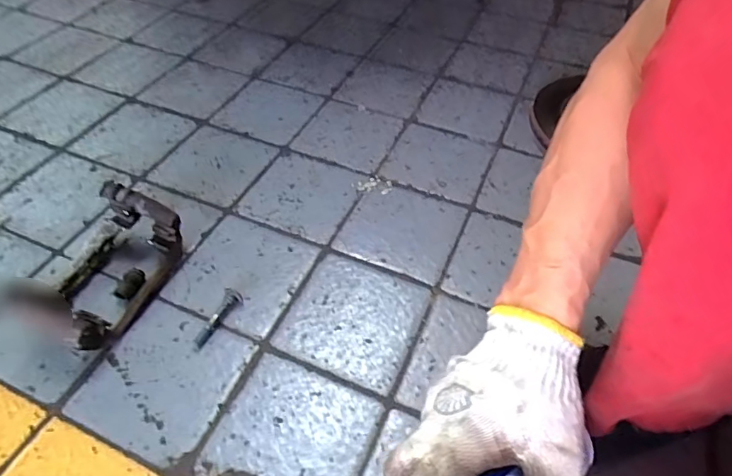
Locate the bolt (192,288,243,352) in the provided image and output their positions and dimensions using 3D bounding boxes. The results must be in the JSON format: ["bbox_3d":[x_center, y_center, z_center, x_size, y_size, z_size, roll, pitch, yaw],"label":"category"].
[{"bbox_3d":[-0.168,0.092,0.544,0.023,0.014,0.079,18,53,12],"label":"bolt"}]

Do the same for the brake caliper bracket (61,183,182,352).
[{"bbox_3d":[-0.303,0.035,0.547,0.100,0.082,0.182,16,52,11],"label":"brake caliper bracket"}]

